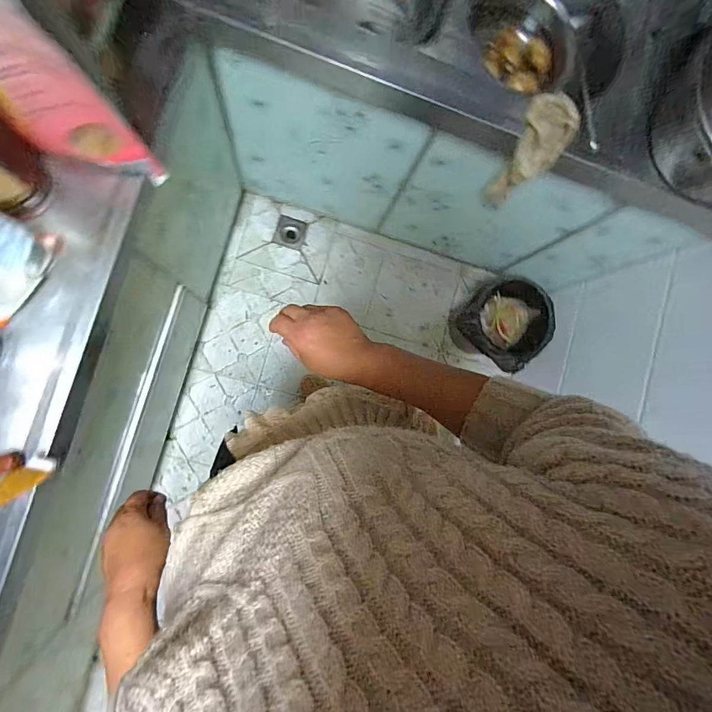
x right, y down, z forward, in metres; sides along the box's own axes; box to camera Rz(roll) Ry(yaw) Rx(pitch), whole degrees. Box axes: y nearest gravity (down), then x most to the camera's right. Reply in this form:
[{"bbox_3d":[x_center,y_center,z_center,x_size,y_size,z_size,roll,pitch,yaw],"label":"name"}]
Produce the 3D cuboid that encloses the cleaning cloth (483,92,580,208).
[{"bbox_3d":[0.318,-0.371,0.728,0.085,0.193,0.084,25,55,-7],"label":"cleaning cloth"}]

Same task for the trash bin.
[{"bbox_3d":[0.462,-0.103,1.319,0.270,0.259,0.271,0,88,-9],"label":"trash bin"}]

